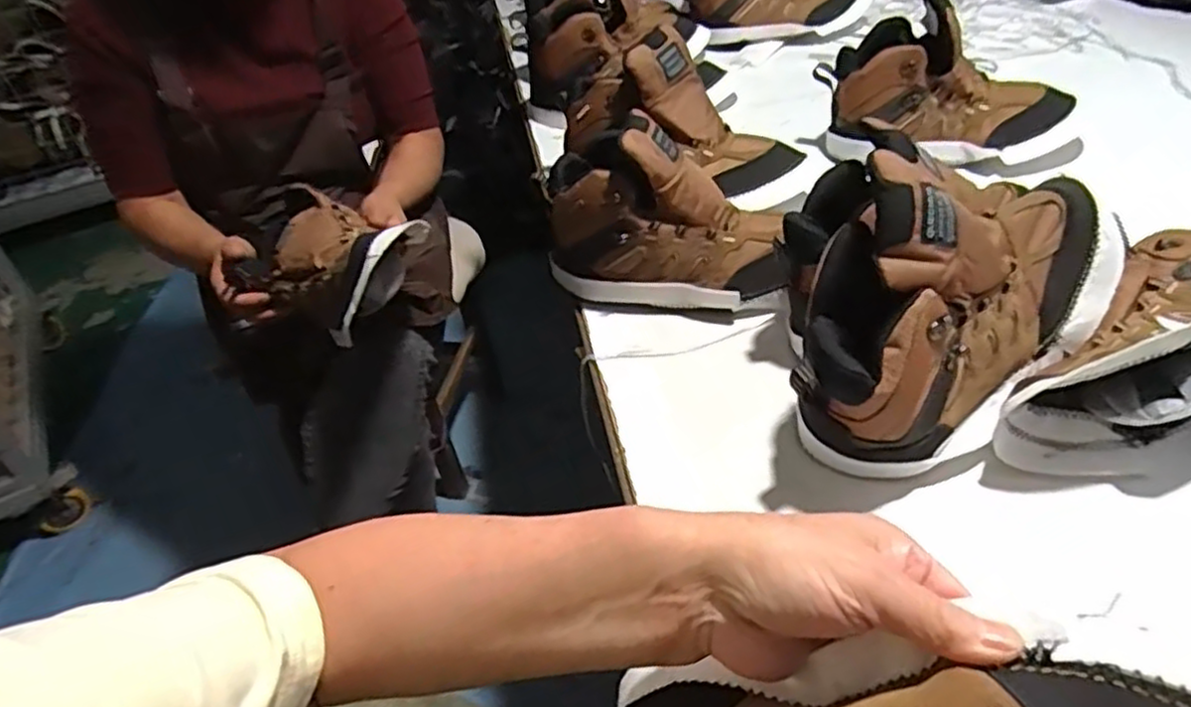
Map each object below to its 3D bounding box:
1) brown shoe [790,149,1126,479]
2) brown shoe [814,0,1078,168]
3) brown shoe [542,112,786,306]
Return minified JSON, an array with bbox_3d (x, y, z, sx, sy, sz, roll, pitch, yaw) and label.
[{"bbox_3d":[0.244,-0.043,0.511,0.283,0.208,0.105,-23,17,-27],"label":"brown shoe"},{"bbox_3d":[0.395,-0.299,0.810,0.271,0.142,0.128,5,38,5],"label":"brown shoe"},{"bbox_3d":[0.065,-0.127,0.652,0.231,0.143,0.093,12,39,14],"label":"brown shoe"}]

